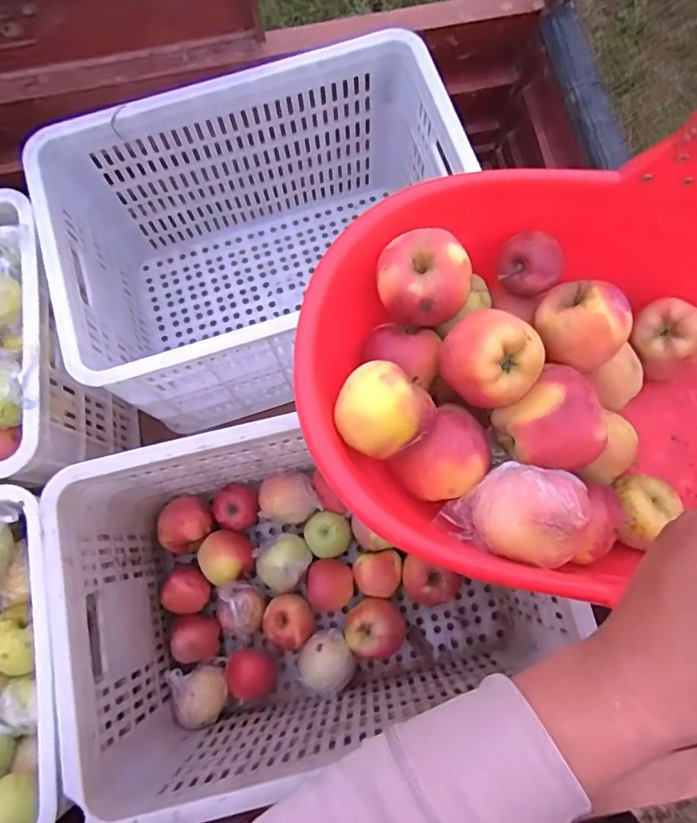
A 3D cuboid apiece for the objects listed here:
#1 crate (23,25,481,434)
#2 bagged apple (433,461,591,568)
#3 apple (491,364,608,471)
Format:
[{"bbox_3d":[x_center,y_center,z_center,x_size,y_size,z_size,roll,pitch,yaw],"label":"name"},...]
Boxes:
[{"bbox_3d":[-0.106,-0.233,0.788,0.512,0.305,0.361,-17,79,-2],"label":"crate"},{"bbox_3d":[0.129,0.077,0.422,0.096,0.061,0.072,14,79,4],"label":"bagged apple"},{"bbox_3d":[0.166,0.013,0.448,0.074,0.062,0.075,0,79,1],"label":"apple"}]

